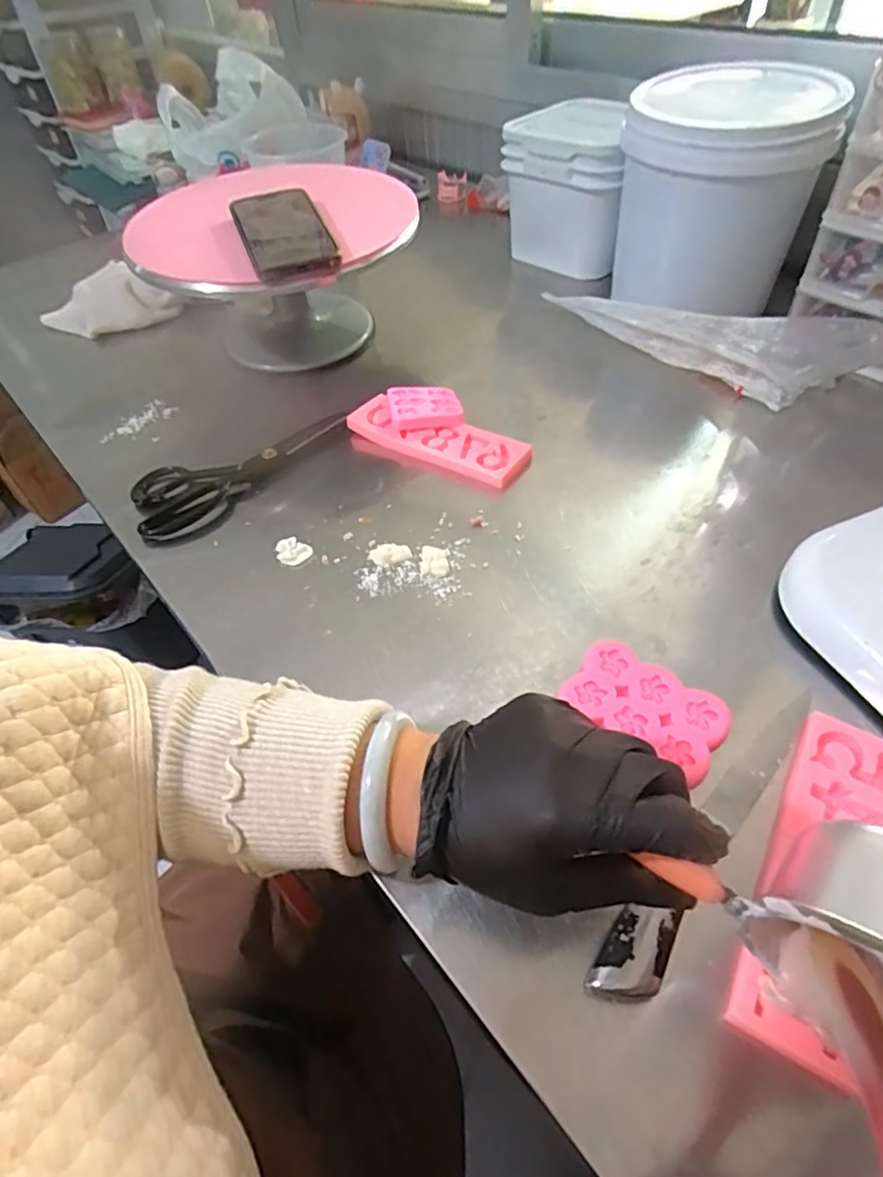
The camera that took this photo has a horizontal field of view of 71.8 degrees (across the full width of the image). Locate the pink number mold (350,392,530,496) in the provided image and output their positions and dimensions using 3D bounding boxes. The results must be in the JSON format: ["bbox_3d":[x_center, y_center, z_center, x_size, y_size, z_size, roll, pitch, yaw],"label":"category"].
[{"bbox_3d":[-0.007,-0.136,0.560,0.175,0.018,0.054,24,56,22],"label":"pink number mold"}]

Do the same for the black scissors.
[{"bbox_3d":[-0.180,-0.112,0.560,0.207,0.013,0.080,-30,54,-20],"label":"black scissors"}]

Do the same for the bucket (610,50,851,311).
[{"bbox_3d":[0.306,-0.455,0.688,0.194,0.184,0.229,11,52,13],"label":"bucket"}]

